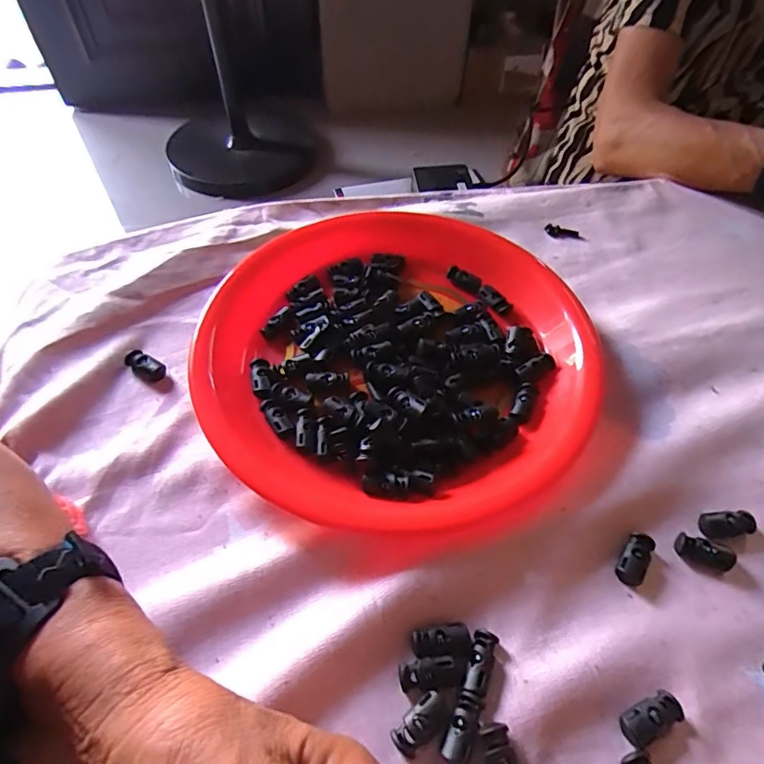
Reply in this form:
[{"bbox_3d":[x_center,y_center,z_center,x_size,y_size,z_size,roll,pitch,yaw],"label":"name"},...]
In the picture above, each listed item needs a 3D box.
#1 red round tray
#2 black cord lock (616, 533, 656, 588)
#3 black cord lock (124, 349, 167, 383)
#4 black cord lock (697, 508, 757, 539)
[{"bbox_3d":[0.011,-0.025,0.342,0.252,0.025,0.248,0,54,0],"label":"red round tray"},{"bbox_3d":[0.136,0.095,0.272,0.014,0.006,0.029,30,59,20],"label":"black cord lock"},{"bbox_3d":[-0.159,-0.011,0.339,0.026,0.011,0.015,26,58,18],"label":"black cord lock"},{"bbox_3d":[0.193,0.079,0.284,0.029,0.006,0.014,-7,54,-5],"label":"black cord lock"}]

